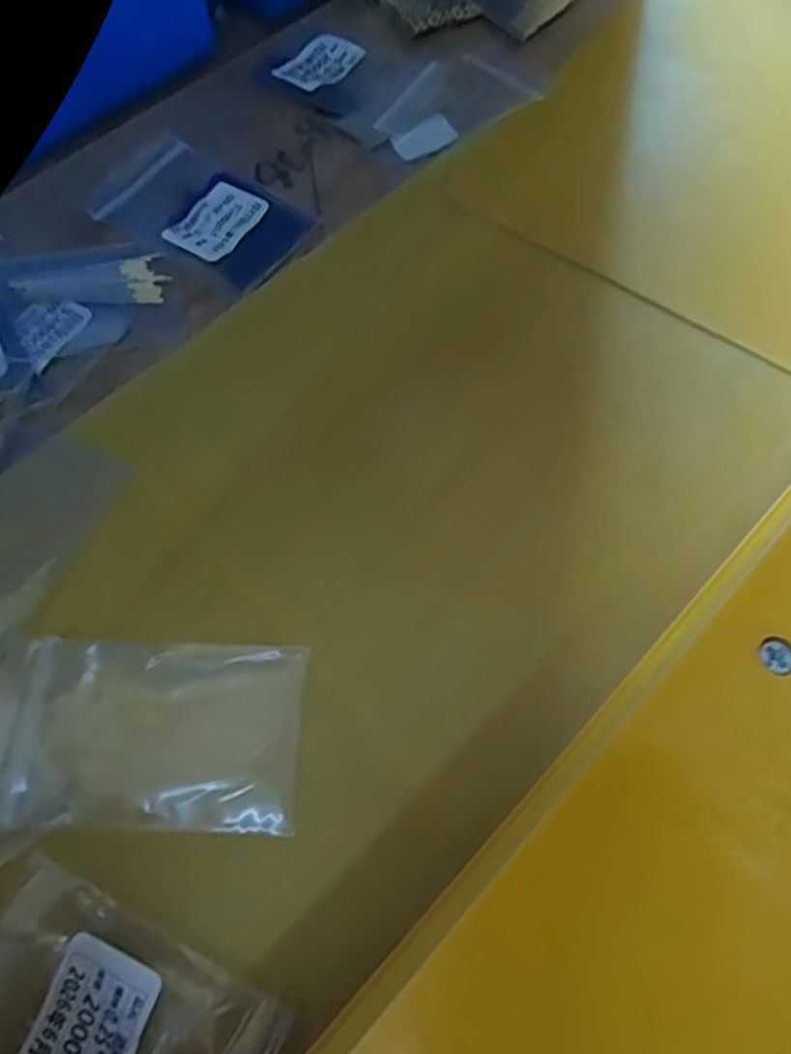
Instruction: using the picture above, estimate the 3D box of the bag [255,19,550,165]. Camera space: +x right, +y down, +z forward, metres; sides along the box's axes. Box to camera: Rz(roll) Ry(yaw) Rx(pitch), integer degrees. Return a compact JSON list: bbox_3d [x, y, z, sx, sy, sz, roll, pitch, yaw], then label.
[{"bbox_3d":[0.001,-0.154,0.228,0.090,0.006,0.058,41,73,15],"label":"bag"}]

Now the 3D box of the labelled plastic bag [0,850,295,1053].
[{"bbox_3d":[-0.053,0.092,0.120,0.057,0.004,0.037,23,70,11],"label":"labelled plastic bag"}]

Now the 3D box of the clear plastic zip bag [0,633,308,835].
[{"bbox_3d":[-0.053,0.043,0.141,0.065,0.004,0.037,1,67,2],"label":"clear plastic zip bag"}]

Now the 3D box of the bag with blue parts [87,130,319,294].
[{"bbox_3d":[-0.060,-0.098,0.207,0.063,0.004,0.038,32,71,12],"label":"bag with blue parts"}]

